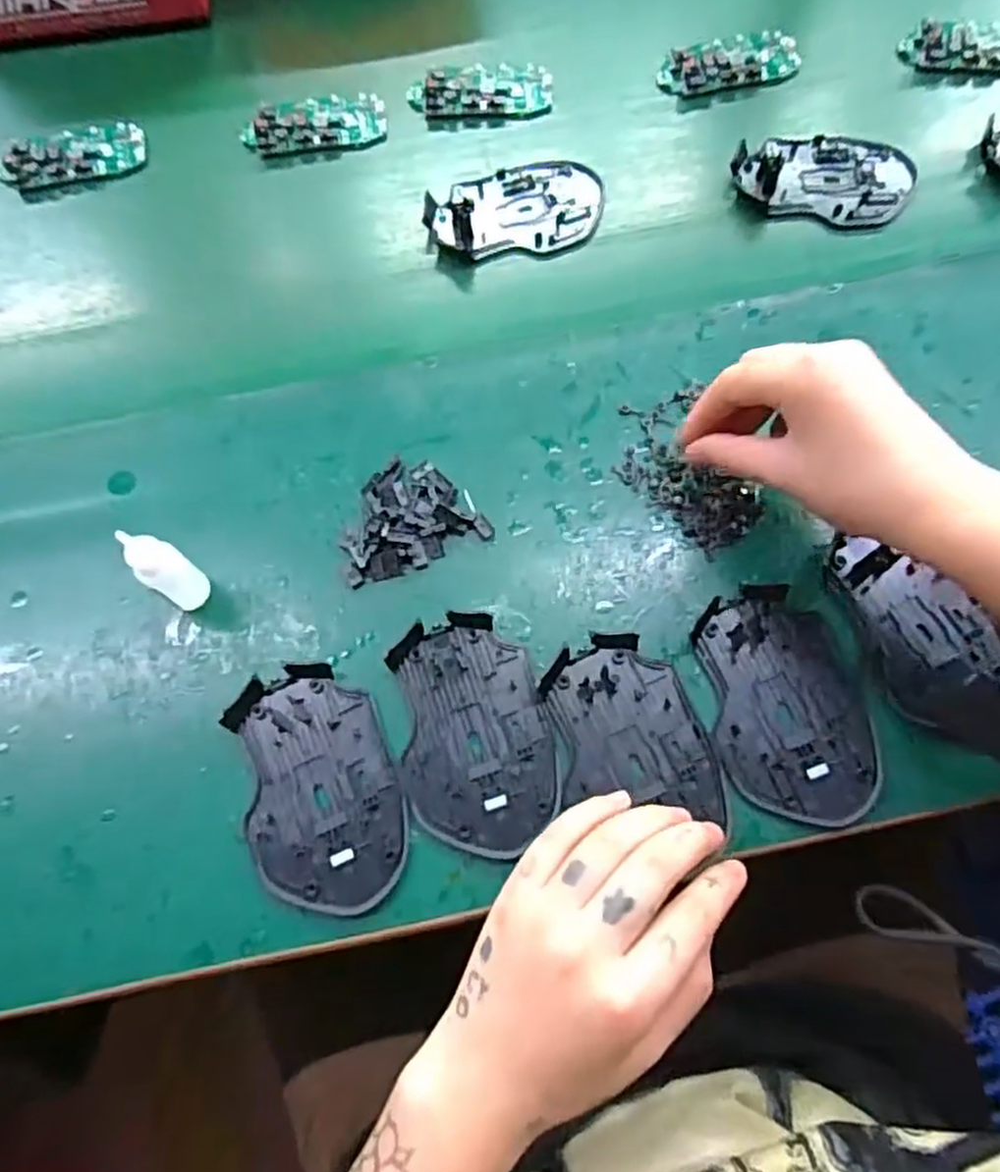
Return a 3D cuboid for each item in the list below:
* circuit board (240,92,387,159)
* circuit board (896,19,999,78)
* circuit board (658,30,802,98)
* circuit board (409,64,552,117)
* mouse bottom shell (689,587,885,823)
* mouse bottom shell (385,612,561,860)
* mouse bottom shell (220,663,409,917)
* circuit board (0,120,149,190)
[{"bbox_3d":[-0.127,-0.319,0.509,0.095,0.014,0.042,-14,71,-3],"label":"circuit board"},{"bbox_3d":[0.329,-0.374,0.517,0.096,0.015,0.040,9,71,5],"label":"circuit board"},{"bbox_3d":[0.160,-0.366,0.518,0.098,0.011,0.043,-14,71,-3],"label":"circuit board"},{"bbox_3d":[-0.014,-0.349,0.517,0.099,0.013,0.046,-4,70,0],"label":"circuit board"},{"bbox_3d":[0.140,0.056,0.362,0.073,0.005,0.113,-6,70,-1],"label":"mouse bottom shell"},{"bbox_3d":[-0.012,0.070,0.361,0.071,0.007,0.113,-11,70,-2],"label":"mouse bottom shell"},{"bbox_3d":[-0.086,0.095,0.355,0.072,0.009,0.115,-16,71,-4],"label":"mouse bottom shell"},{"bbox_3d":[-0.293,-0.297,0.508,0.096,0.011,0.046,-15,71,-4],"label":"circuit board"}]

